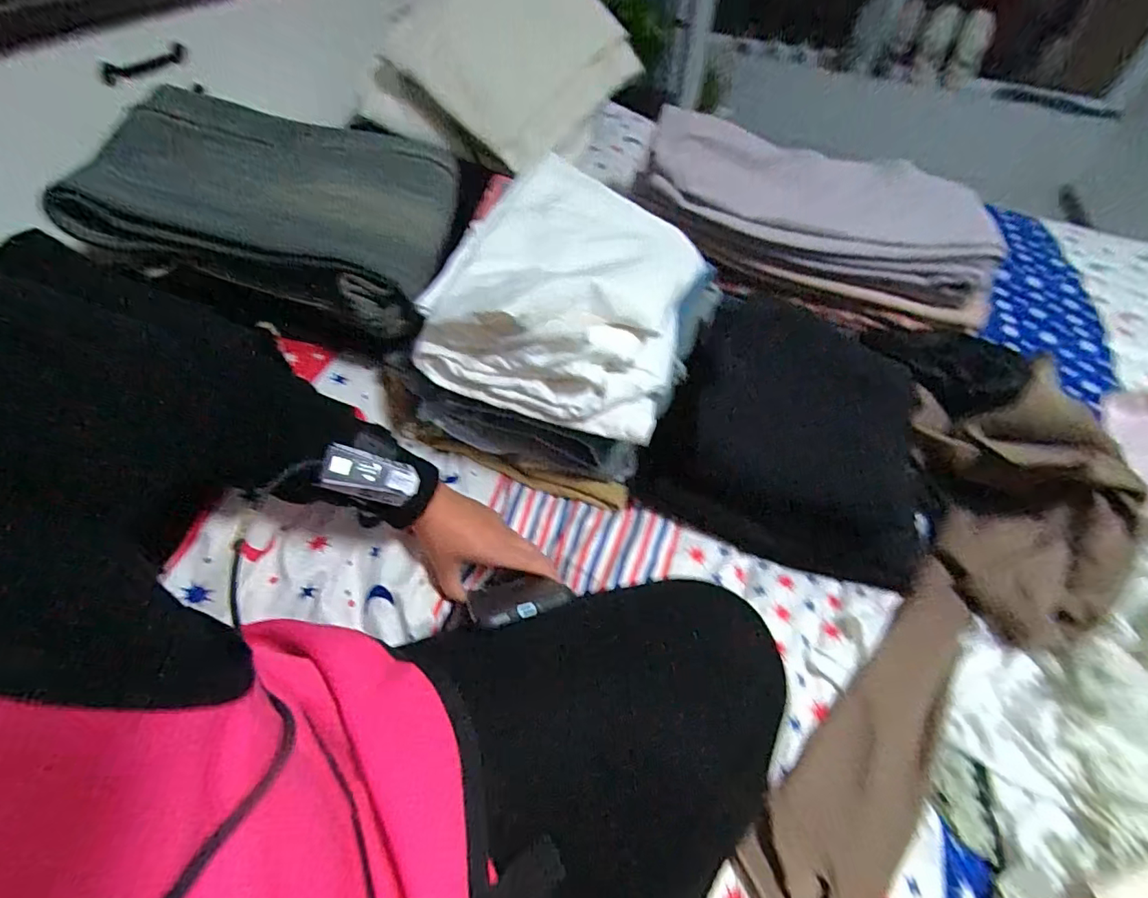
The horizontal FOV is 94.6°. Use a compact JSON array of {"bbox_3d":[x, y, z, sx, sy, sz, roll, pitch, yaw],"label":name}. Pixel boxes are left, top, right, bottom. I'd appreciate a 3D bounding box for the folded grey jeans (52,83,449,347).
[{"bbox_3d":[-0.307,-0.261,0.573,0.328,0.113,0.248,6,51,1],"label":"folded grey jeans"}]

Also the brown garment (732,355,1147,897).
[{"bbox_3d":[0.347,0.146,0.447,0.200,0.107,0.556,29,55,18],"label":"brown garment"}]

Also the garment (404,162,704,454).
[{"bbox_3d":[-0.004,-0.158,0.539,0.230,0.108,0.266,16,52,9],"label":"garment"}]

